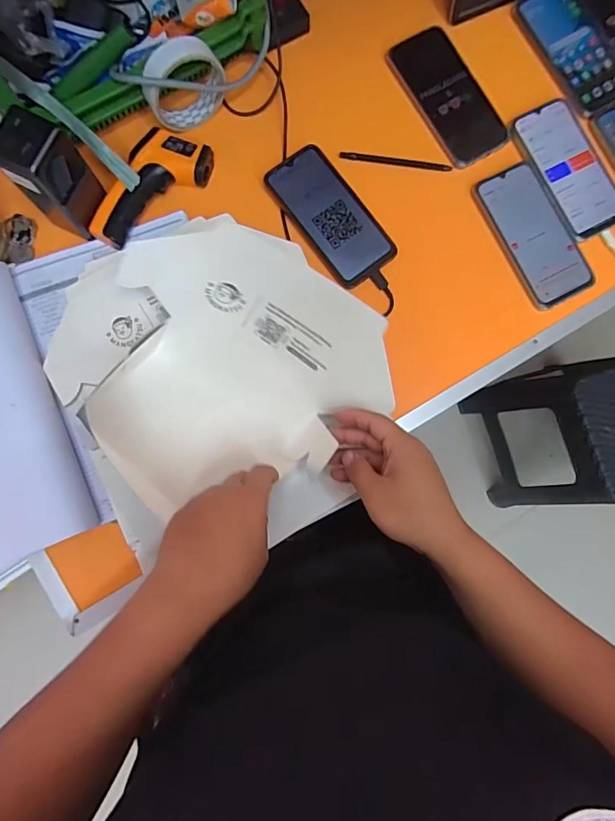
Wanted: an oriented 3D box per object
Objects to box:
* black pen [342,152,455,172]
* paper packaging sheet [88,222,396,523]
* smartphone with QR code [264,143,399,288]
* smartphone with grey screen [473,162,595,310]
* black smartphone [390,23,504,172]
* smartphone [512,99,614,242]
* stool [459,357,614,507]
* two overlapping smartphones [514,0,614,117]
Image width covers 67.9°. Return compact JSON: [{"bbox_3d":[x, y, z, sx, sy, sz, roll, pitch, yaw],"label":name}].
[{"bbox_3d":[0.105,-0.296,0.546,0.132,0.009,0.012,5,82,-5],"label":"black pen"},{"bbox_3d":[-0.064,-0.042,0.435,0.266,0.104,0.215,-13,84,-7],"label":"paper packaging sheet"},{"bbox_3d":[0.026,-0.224,0.526,0.076,0.009,0.163,-37,87,-9],"label":"smartphone with QR code"},{"bbox_3d":[0.268,-0.208,0.537,0.083,0.006,0.168,-28,86,-6],"label":"smartphone with grey screen"},{"bbox_3d":[0.169,-0.380,0.554,0.087,0.011,0.170,-29,87,-7],"label":"black smartphone"},{"bbox_3d":[0.319,-0.292,0.552,0.082,0.006,0.168,-26,86,-6],"label":"smartphone"},{"bbox_3d":[0.674,0.047,1.153,0.304,0.434,0.321,-18,85,-6],"label":"stool"},{"bbox_3d":[0.371,-0.474,0.576,0.168,0.012,0.174,-29,86,-8],"label":"two overlapping smartphones"}]

